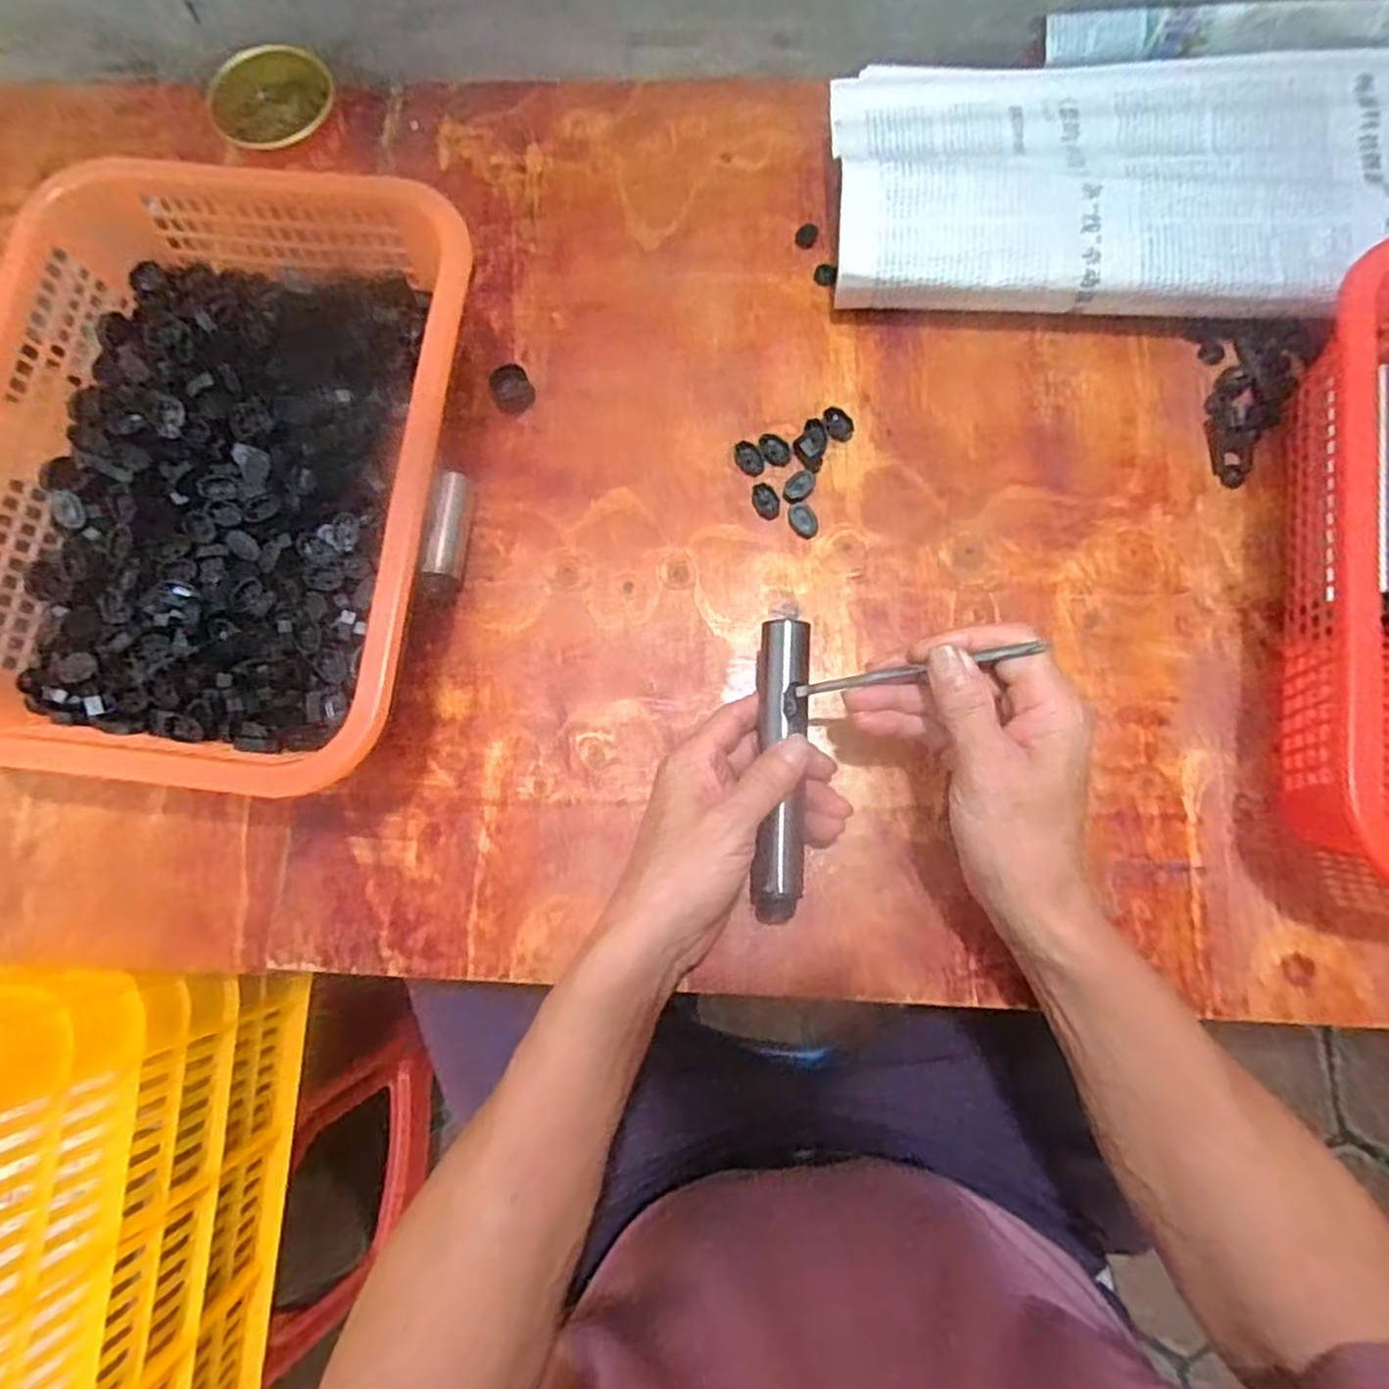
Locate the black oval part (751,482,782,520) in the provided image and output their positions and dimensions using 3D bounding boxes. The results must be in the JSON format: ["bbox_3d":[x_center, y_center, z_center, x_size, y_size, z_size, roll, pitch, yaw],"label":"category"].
[{"bbox_3d":[0.044,-0.119,0.459,0.015,0.007,0.023,-22,79,-4],"label":"black oval part"}]

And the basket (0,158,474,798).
[{"bbox_3d":[-0.263,-0.120,0.429,0.254,0.091,0.336,6,78,2],"label":"basket"}]

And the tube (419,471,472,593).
[{"bbox_3d":[-0.150,-0.098,0.455,0.019,0.024,0.075,3,78,1],"label":"tube"}]

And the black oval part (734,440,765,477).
[{"bbox_3d":[0.034,-0.147,0.465,0.015,0.005,0.023,-32,80,-6],"label":"black oval part"}]

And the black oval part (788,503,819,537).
[{"bbox_3d":[0.067,-0.107,0.455,0.016,0.006,0.022,-33,80,-6],"label":"black oval part"}]

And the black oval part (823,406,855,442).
[{"bbox_3d":[0.091,-0.170,0.469,0.017,0.005,0.023,-21,79,-4],"label":"black oval part"}]

